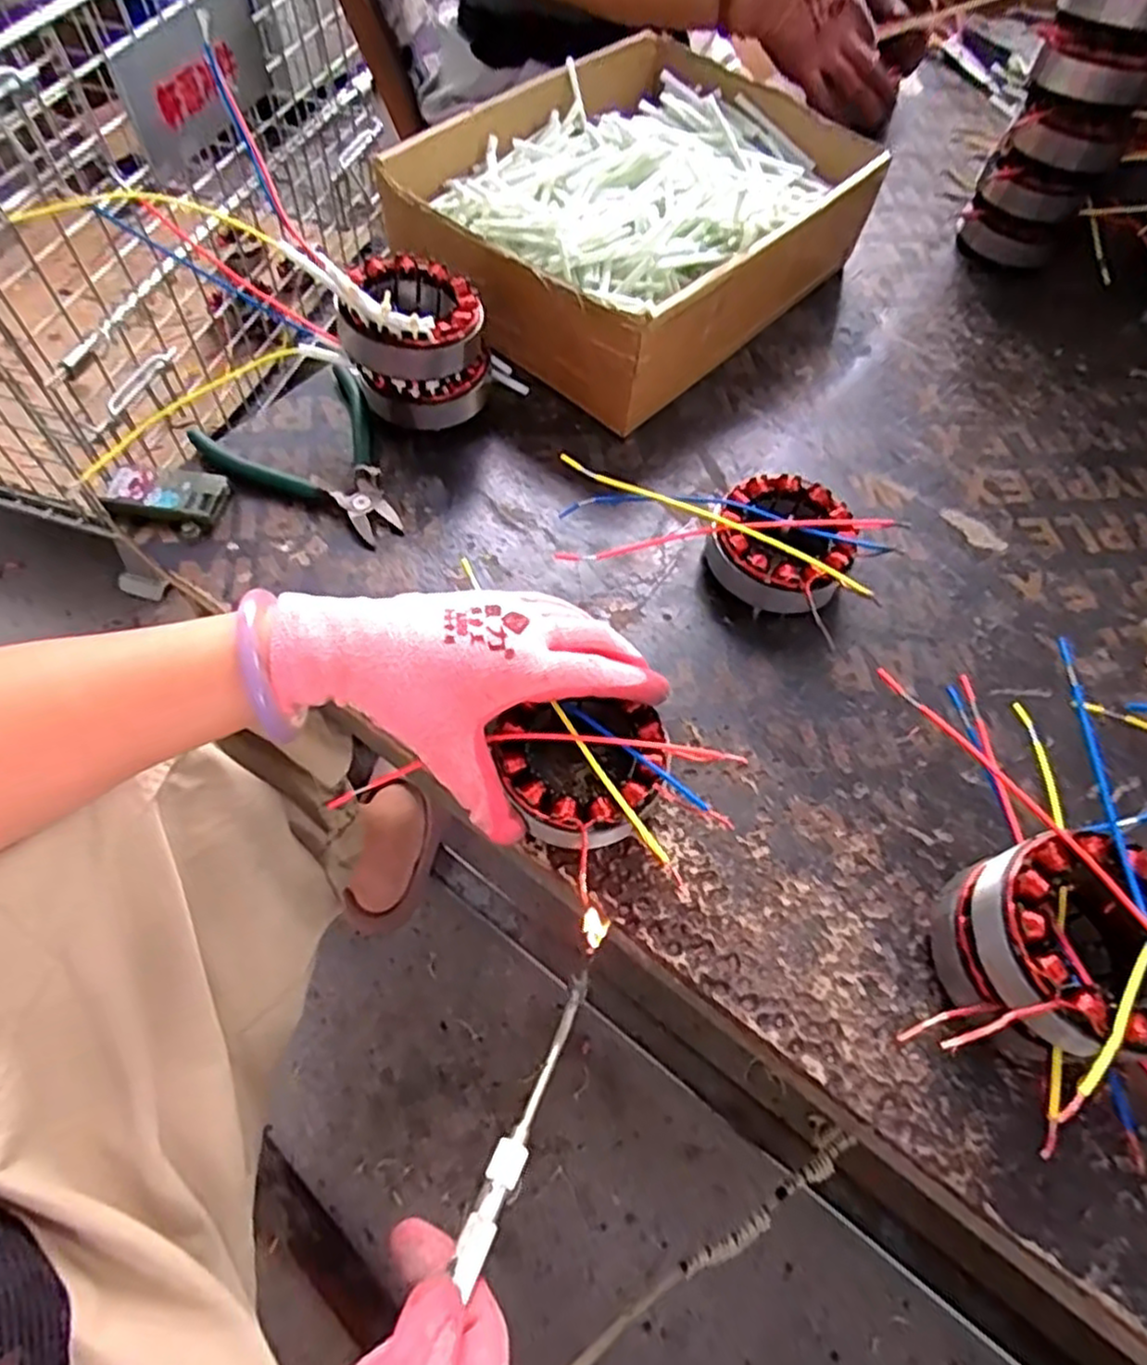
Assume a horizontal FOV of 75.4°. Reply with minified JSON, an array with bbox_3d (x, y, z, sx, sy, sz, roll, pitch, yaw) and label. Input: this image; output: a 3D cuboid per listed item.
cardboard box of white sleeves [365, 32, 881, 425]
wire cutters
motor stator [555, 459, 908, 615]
[{"bbox_3d":[0.054,-0.355,0.576,0.243,0.107,0.335,38,65,17],"label":"cardboard box of white sleeves"},{"bbox_3d":[-0.169,-0.136,0.471,0.110,0.029,0.128,-26,62,-16],"label":"wire cutters"},{"bbox_3d":[0.092,-0.093,0.457,0.191,0.034,0.083,12,61,4],"label":"motor stator"}]

